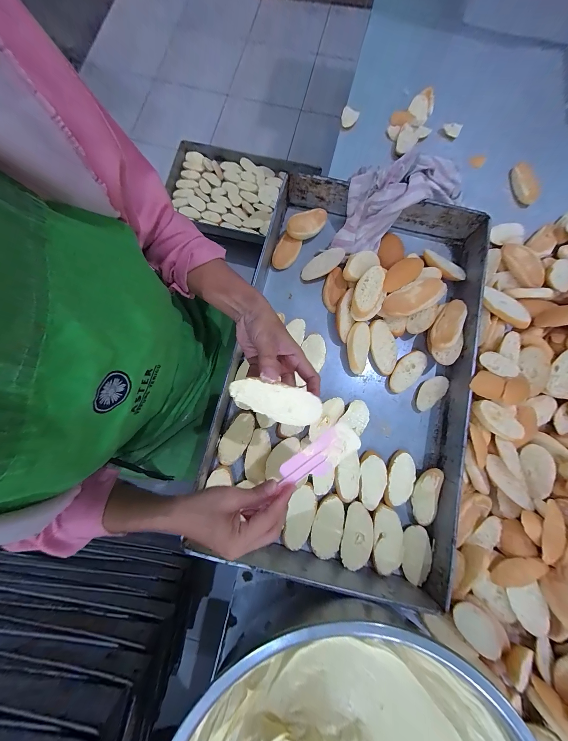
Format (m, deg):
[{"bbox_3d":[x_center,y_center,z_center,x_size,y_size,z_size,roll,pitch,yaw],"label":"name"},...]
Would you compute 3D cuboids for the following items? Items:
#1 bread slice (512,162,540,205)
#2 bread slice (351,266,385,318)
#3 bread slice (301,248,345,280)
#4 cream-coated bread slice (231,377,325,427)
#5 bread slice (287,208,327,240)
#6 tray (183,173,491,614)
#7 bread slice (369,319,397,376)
[{"bbox_3d":[0.478,-0.376,0.493,0.027,0.029,0.082,-14,80,-3],"label":"bread slice"},{"bbox_3d":[0.141,-0.133,0.414,0.041,0.016,0.085,23,93,4],"label":"bread slice"},{"bbox_3d":[0.069,-0.196,0.453,0.083,0.008,0.038,-28,81,15],"label":"bread slice"},{"bbox_3d":[-0.009,0.030,0.252,0.091,0.016,0.038,17,108,0],"label":"cream-coated bread slice"},{"bbox_3d":[0.045,-0.273,0.460,0.091,0.023,0.039,-37,82,-20],"label":"bread slice"},{"bbox_3d":[0.108,-0.018,0.409,0.368,0.069,0.634,14,80,2],"label":"tray"},{"bbox_3d":[0.175,-0.041,0.432,0.045,0.014,0.093,-2,80,-1],"label":"bread slice"}]

